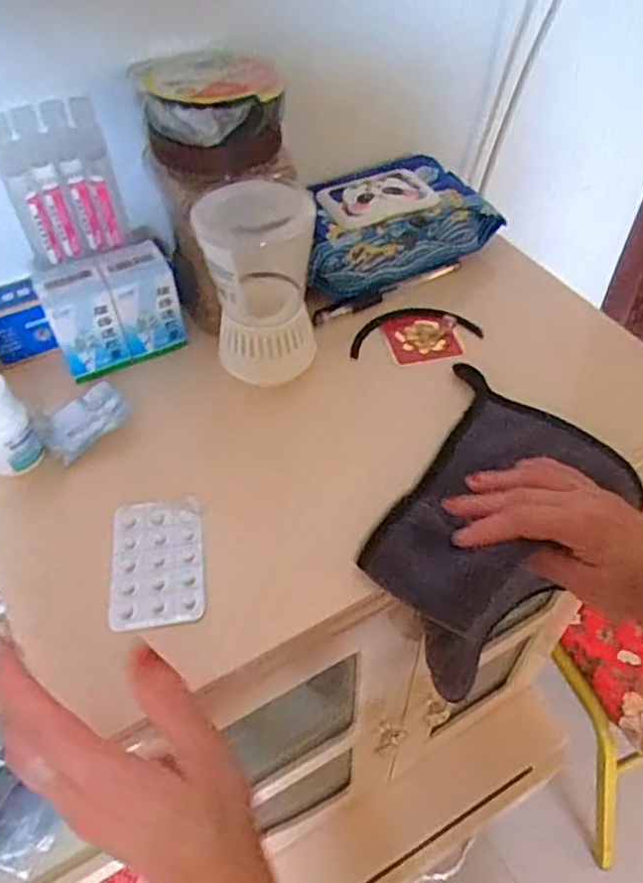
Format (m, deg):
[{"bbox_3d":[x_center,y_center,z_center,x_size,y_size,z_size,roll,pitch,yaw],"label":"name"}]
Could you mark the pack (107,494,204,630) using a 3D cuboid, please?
[{"bbox_3d":[-0.102,0.073,0.406,0.056,0.010,0.083,-5,49,-4],"label":"pack"}]

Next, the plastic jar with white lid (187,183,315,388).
[{"bbox_3d":[-0.042,-0.109,0.461,0.071,0.130,0.067,2,49,2],"label":"plastic jar with white lid"}]

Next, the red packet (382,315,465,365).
[{"bbox_3d":[0.083,-0.084,0.535,0.056,0.011,0.052,-10,50,-8],"label":"red packet"}]

